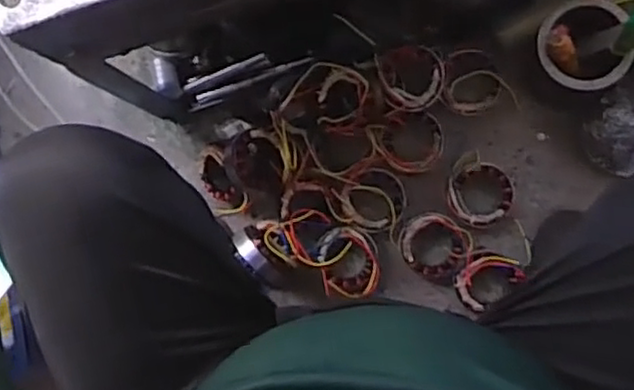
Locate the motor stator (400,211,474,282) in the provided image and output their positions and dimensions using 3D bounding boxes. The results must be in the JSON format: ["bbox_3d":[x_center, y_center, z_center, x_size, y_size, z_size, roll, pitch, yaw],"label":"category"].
[{"bbox_3d":[0.159,0.069,0.944,0.093,0.019,0.088,-1,86,8],"label":"motor stator"}]

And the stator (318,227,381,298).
[{"bbox_3d":[0.043,0.094,0.951,0.081,0.051,0.100,-22,83,6],"label":"stator"}]

